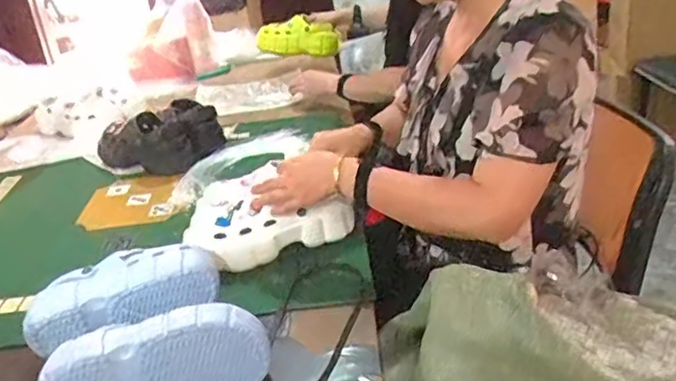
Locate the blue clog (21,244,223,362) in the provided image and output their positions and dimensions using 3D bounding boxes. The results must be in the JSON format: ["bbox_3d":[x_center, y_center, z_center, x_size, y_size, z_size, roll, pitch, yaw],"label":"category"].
[{"bbox_3d":[-0.285,0.148,0.840,0.251,0.107,0.089,-9,25,-5],"label":"blue clog"}]

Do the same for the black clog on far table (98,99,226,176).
[{"bbox_3d":[-0.416,-0.124,1.470,0.282,0.120,0.153,-17,26,-21],"label":"black clog on far table"}]

